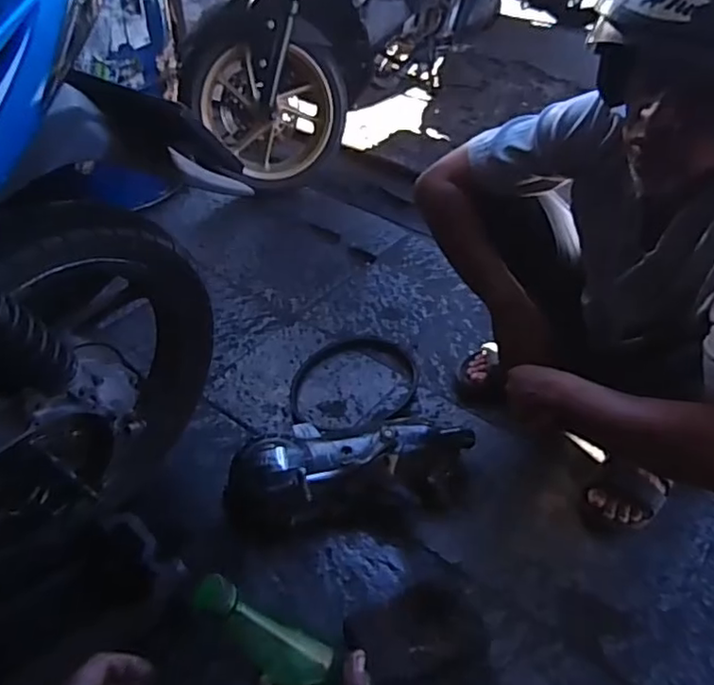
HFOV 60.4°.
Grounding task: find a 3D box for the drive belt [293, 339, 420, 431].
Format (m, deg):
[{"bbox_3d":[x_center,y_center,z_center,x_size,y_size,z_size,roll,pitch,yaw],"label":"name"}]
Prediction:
[{"bbox_3d":[-0.004,0.076,1.207,0.248,0.021,0.244,-3,43,-5],"label":"drive belt"}]

